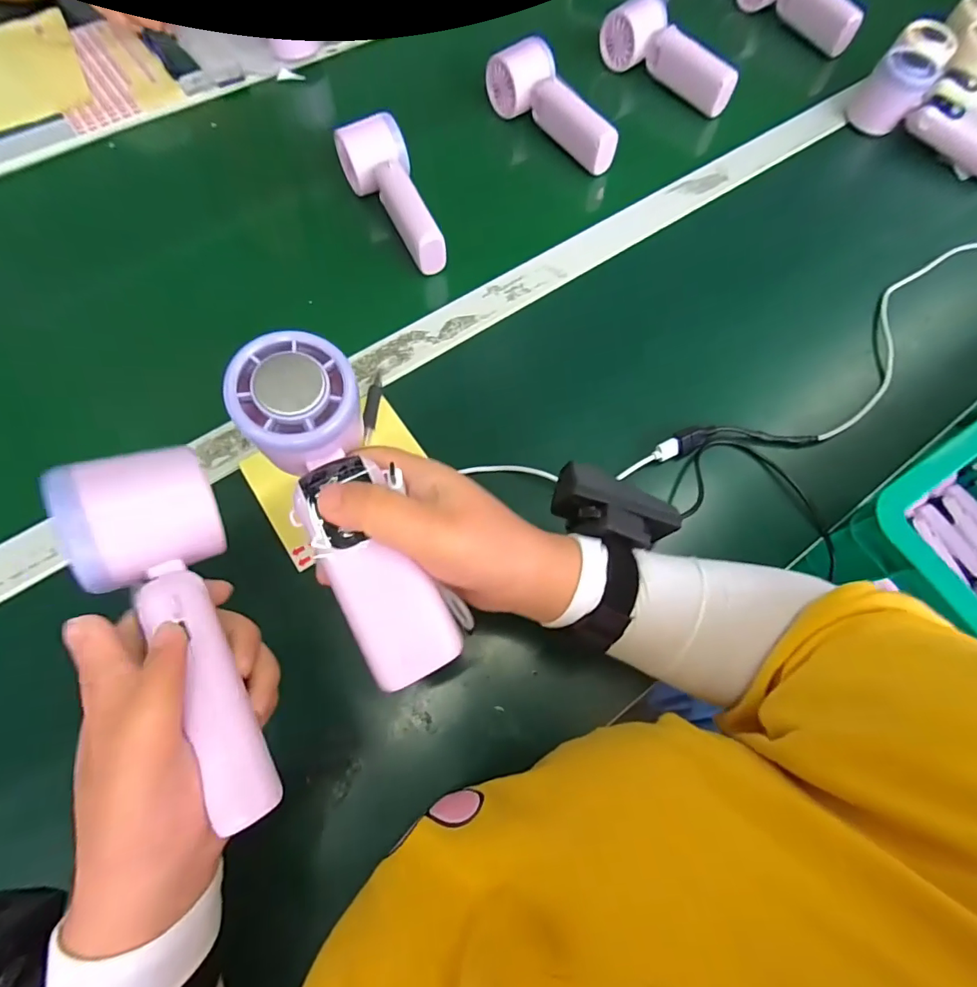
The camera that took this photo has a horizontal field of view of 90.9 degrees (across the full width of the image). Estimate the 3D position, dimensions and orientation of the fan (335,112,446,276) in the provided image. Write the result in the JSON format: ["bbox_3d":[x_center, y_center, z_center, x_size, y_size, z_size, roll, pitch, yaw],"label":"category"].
[{"bbox_3d":[-0.086,-0.273,0.442,0.058,0.046,0.148,-23,71,-9],"label":"fan"}]

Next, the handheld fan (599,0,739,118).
[{"bbox_3d":[0.205,-0.492,0.548,0.052,0.056,0.170,-38,74,-14],"label":"handheld fan"}]

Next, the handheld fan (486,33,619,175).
[{"bbox_3d":[0.065,-0.397,0.498,0.057,0.046,0.160,-28,72,-11],"label":"handheld fan"}]

